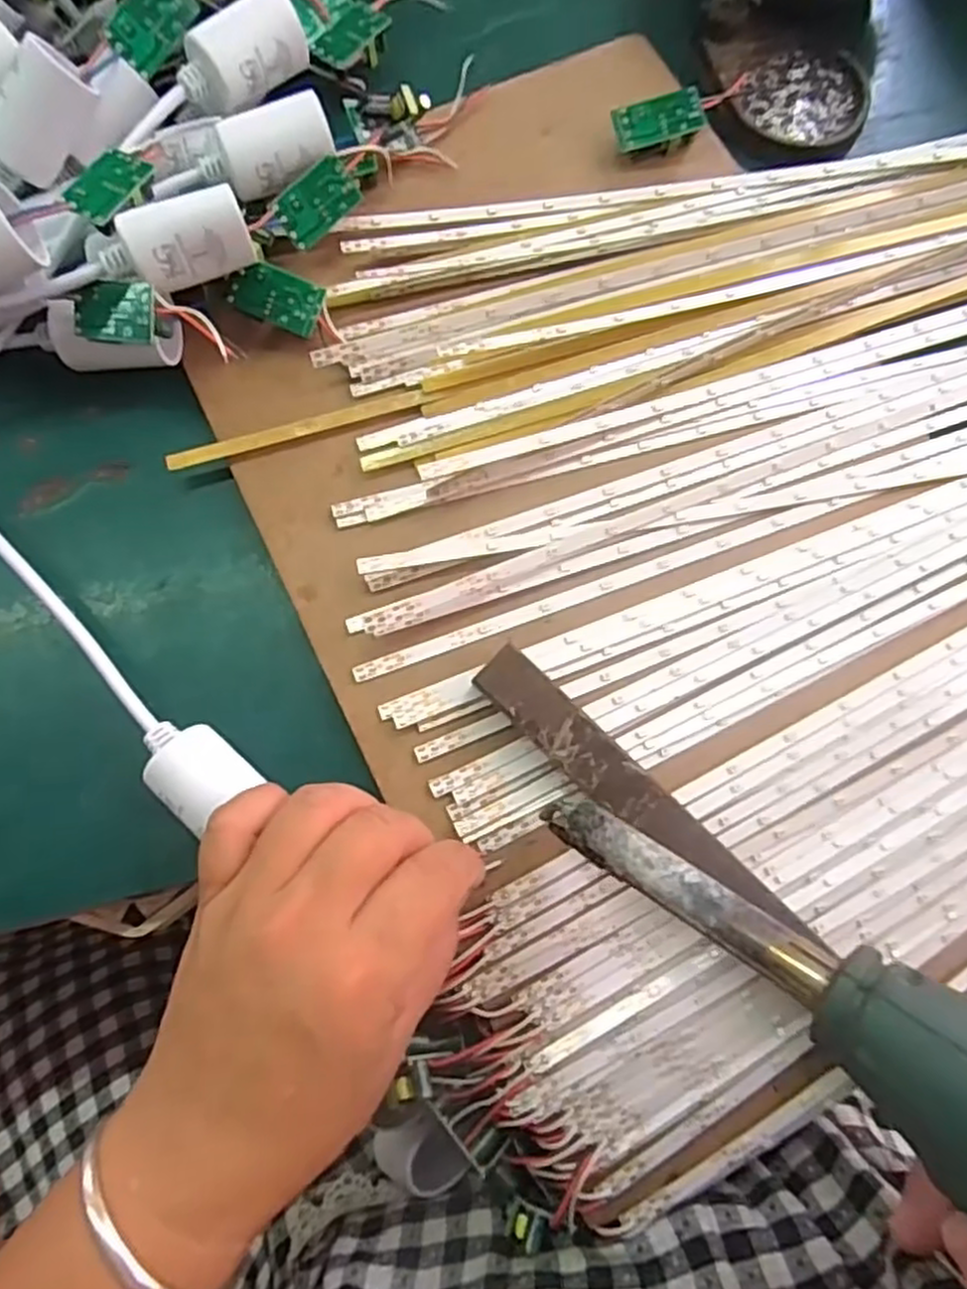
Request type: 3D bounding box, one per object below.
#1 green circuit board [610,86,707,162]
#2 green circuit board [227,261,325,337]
[{"bbox_3d":[0.078,-0.232,0.326,0.038,0.014,0.021,-13,79,-3],"label":"green circuit board"},{"bbox_3d":[-0.083,-0.141,0.295,0.036,0.005,0.021,23,96,3],"label":"green circuit board"}]

